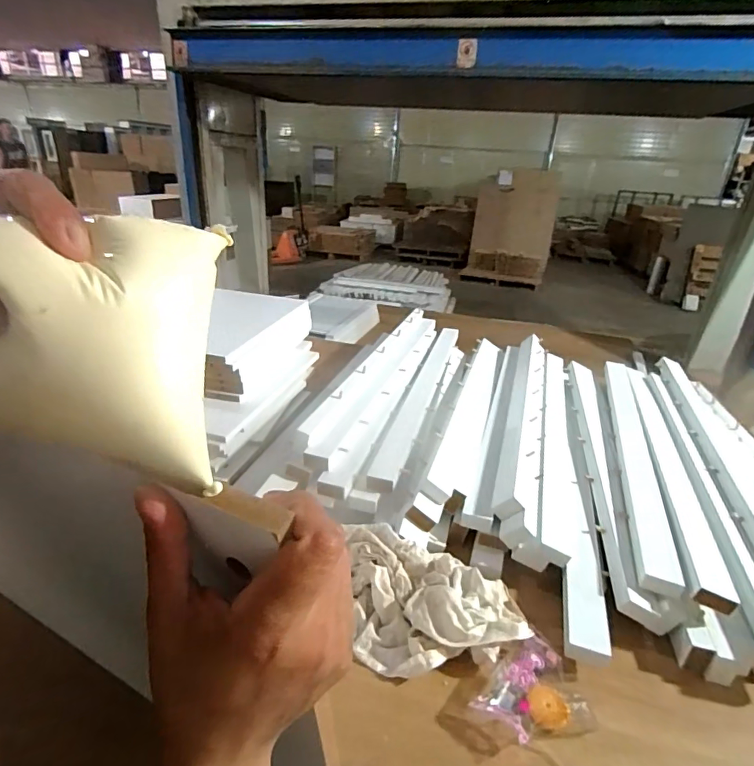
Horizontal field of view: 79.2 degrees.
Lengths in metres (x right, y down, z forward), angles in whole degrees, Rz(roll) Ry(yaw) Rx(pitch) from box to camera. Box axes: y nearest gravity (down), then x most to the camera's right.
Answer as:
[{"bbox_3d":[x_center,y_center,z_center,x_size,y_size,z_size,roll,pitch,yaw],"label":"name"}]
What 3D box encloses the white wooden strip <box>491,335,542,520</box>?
[{"bbox_3d":[0.316,0.044,0.995,0.074,0.043,0.746,12,26,16],"label":"white wooden strip"}]

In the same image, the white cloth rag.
[{"bbox_3d":[0.065,0.273,0.613,0.236,0.067,0.201,-1,26,-10],"label":"white cloth rag"}]

